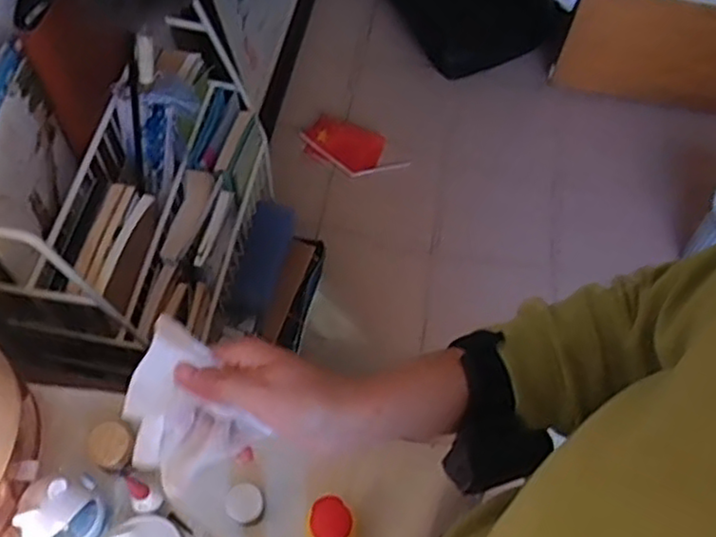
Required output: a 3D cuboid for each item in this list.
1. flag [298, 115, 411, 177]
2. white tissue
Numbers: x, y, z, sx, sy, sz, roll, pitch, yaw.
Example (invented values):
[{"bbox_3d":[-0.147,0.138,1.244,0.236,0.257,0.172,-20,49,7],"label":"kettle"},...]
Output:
[{"bbox_3d":[-0.007,-0.323,1.855,0.272,0.021,0.143,22,69,-1],"label":"flag"},{"bbox_3d":[-0.110,0.085,0.420,0.069,0.051,0.078,-40,70,-21],"label":"white tissue"}]

